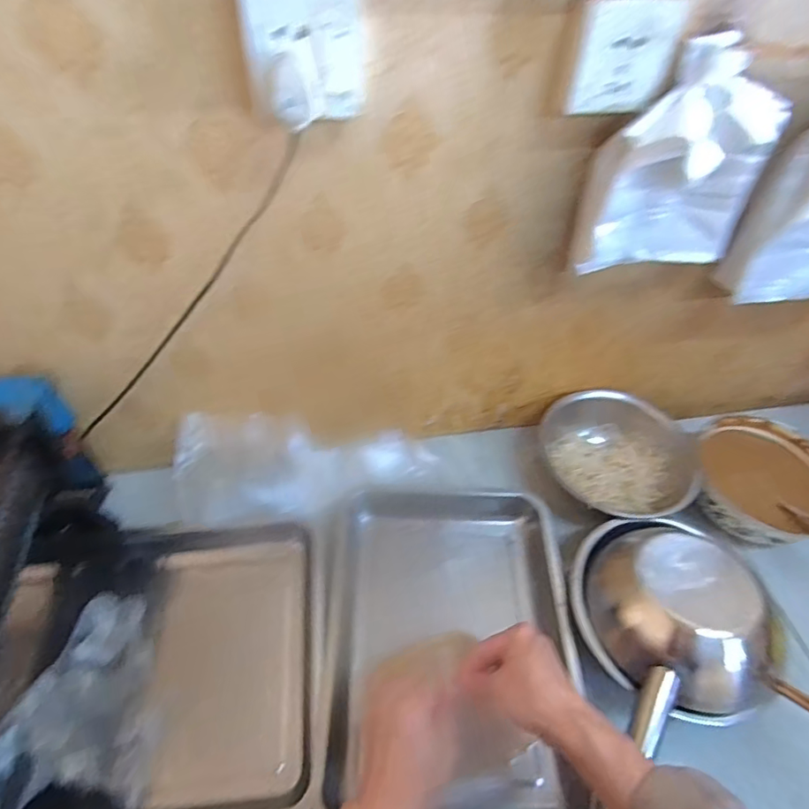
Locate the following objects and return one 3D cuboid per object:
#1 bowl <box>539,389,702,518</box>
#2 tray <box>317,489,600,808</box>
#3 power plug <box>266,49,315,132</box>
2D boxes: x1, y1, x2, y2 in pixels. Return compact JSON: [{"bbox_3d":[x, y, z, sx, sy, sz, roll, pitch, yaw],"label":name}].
[{"bbox_3d":[0.314,0.082,0.779,0.198,0.106,0.209,2,49,-2],"label":"bowl"},{"bbox_3d":[0.050,0.280,0.646,0.295,0.070,0.391,2,49,-2],"label":"tray"},{"bbox_3d":[-0.091,-0.247,0.406,0.033,0.049,0.021,-7,50,-9],"label":"power plug"}]

